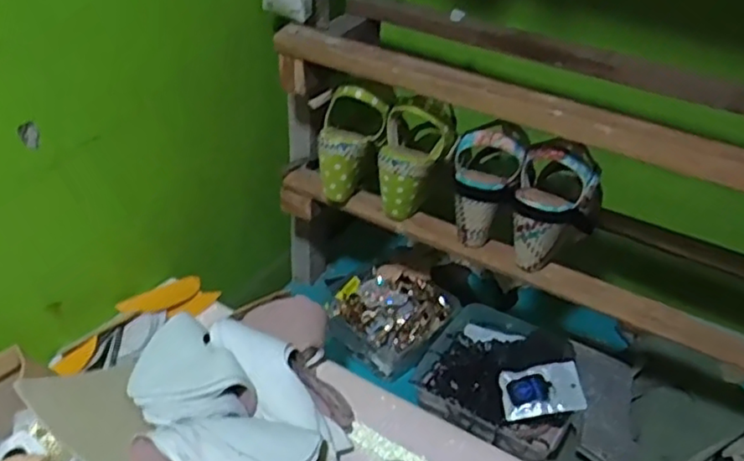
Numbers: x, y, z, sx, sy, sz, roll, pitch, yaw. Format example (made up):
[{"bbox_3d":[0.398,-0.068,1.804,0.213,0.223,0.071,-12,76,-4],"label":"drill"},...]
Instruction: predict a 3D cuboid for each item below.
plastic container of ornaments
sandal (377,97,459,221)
[{"bbox_3d":[0.025,0.124,0.972,0.162,0.065,0.157,25,41,26],"label":"plastic container of ornaments"},{"bbox_3d":[0.052,-0.089,0.794,0.083,0.139,0.085,9,36,7],"label":"sandal"}]

